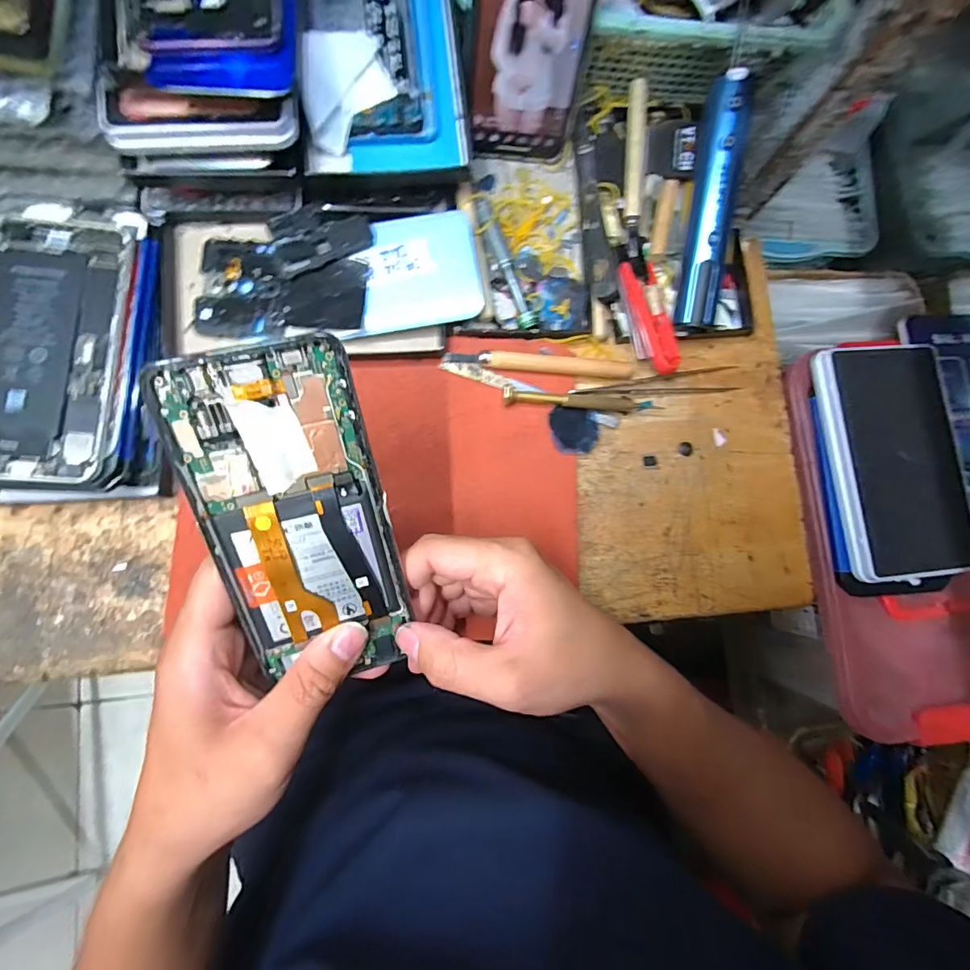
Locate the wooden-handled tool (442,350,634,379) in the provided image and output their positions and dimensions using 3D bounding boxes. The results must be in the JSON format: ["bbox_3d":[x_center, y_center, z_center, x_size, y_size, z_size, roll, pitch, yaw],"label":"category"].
[{"bbox_3d":[0.040,-0.084,0.335,0.132,0.008,0.012,2,83,-7],"label":"wooden-handled tool"}]

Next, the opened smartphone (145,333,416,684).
[{"bbox_3d":[-0.080,0.020,0.212,0.073,0.005,0.155,-15,112,-13],"label":"opened smartphone"}]

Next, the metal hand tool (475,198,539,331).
[{"bbox_3d":[0.014,-0.153,0.335,0.014,0.010,0.098,-23,86,-9],"label":"metal hand tool"}]

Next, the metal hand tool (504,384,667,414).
[{"bbox_3d":[0.069,-0.059,0.335,0.114,0.010,0.012,3,83,-6],"label":"metal hand tool"}]

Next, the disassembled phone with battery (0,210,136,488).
[{"bbox_3d":[-0.255,-0.081,0.281,0.079,0.004,0.159,4,83,-9],"label":"disassembled phone with battery"}]

